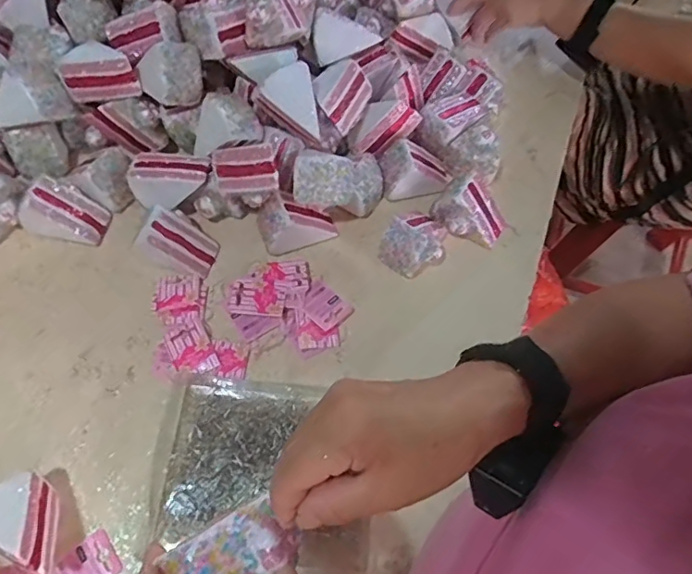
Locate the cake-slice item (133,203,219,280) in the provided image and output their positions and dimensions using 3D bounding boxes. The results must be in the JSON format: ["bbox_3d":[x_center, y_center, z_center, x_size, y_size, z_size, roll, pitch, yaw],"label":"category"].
[{"bbox_3d":[-0.189,-0.054,0.603,0.072,0.058,0.055,16,65,5],"label":"cake-slice item"}]

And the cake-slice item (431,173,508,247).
[{"bbox_3d":[0.159,-0.099,0.653,0.089,0.066,0.075,28,66,10],"label":"cake-slice item"}]

